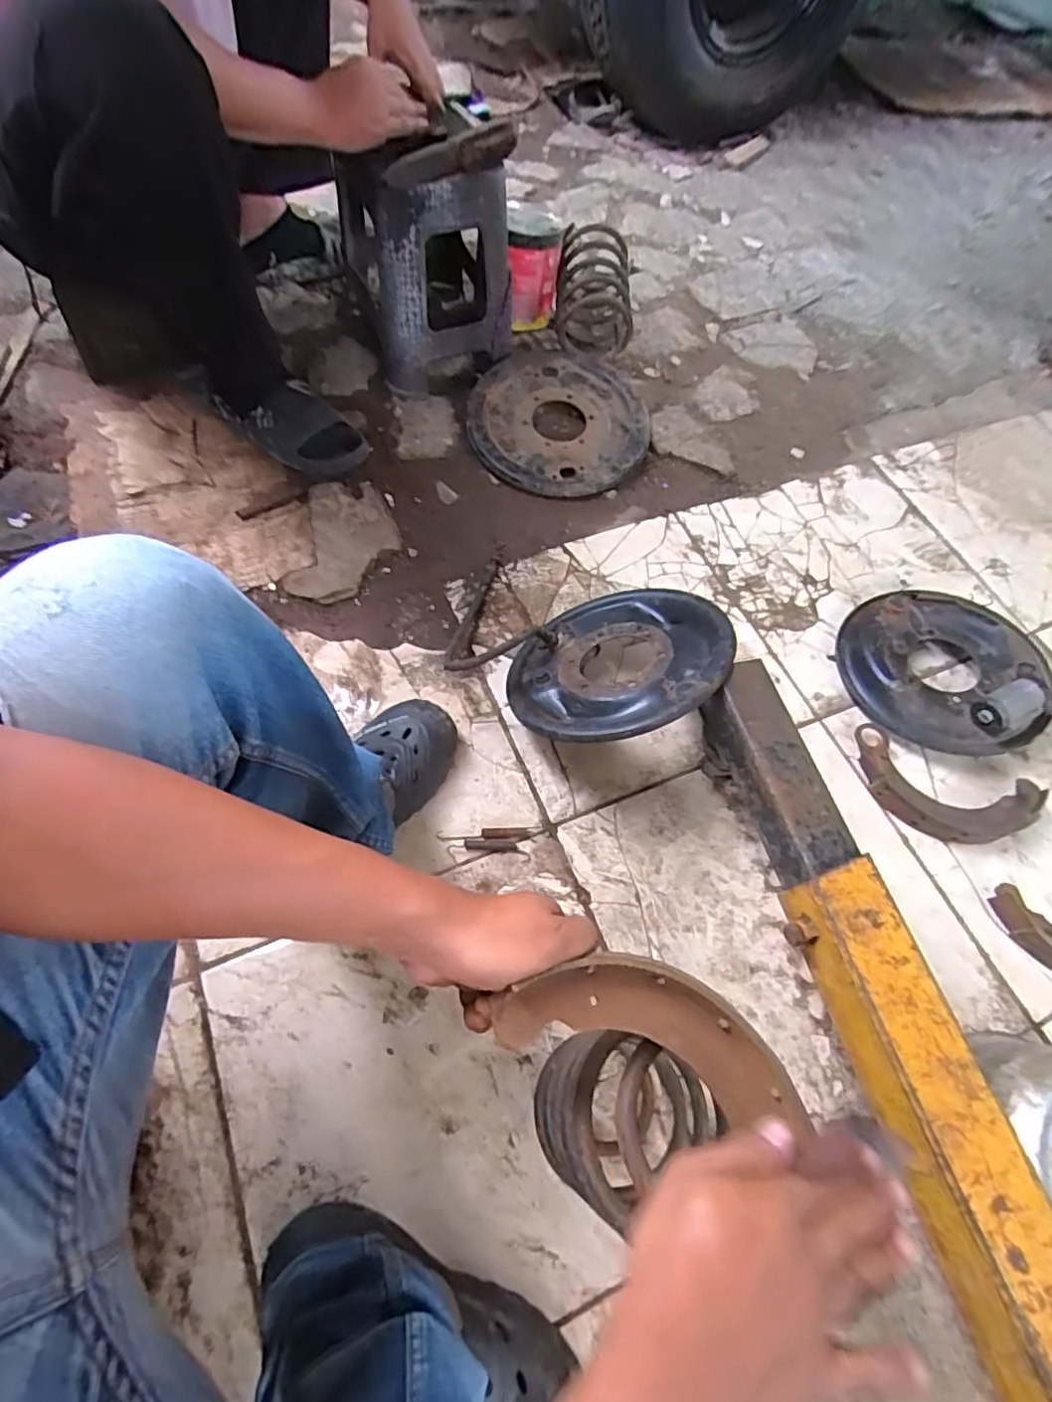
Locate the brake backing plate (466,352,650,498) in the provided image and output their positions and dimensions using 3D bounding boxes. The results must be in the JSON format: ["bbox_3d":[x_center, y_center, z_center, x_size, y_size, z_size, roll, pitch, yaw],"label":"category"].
[{"bbox_3d":[0.058,-0.480,1.072,0.292,0.071,0.308,1,62,-2],"label":"brake backing plate"}]

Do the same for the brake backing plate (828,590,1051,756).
[{"bbox_3d":[0.587,-0.056,0.860,0.272,0.090,0.261,1,62,-2],"label":"brake backing plate"}]

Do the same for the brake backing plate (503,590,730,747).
[{"bbox_3d":[0.113,-0.043,0.755,0.263,0.032,0.262,-15,39,13],"label":"brake backing plate"}]

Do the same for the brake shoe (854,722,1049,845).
[{"bbox_3d":[0.530,0.116,0.793,0.224,0.031,0.120,23,64,10],"label":"brake shoe"}]

